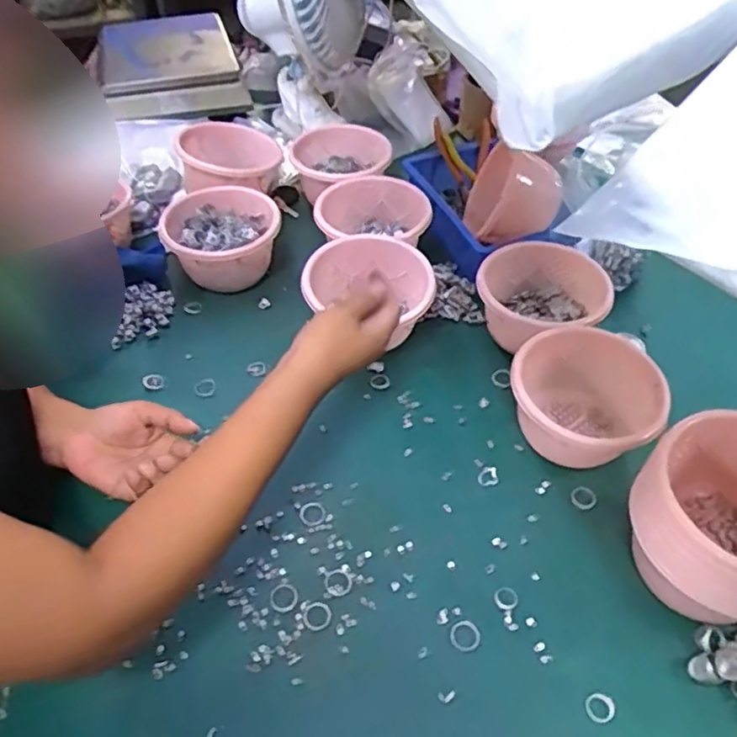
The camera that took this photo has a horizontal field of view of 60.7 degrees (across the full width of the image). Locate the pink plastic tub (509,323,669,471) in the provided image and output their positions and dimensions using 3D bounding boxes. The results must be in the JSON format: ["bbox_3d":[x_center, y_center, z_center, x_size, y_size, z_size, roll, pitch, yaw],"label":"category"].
[{"bbox_3d":[0.220,0.037,0.648,0.142,0.093,0.135,0,48,0],"label":"pink plastic tub"}]

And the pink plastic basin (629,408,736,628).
[{"bbox_3d":[0.300,0.138,0.521,0.126,0.146,0.142,-1,48,0],"label":"pink plastic basin"}]

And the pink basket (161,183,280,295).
[{"bbox_3d":[-0.188,-0.159,0.825,0.142,0.096,0.125,-16,50,-15],"label":"pink basket"}]

